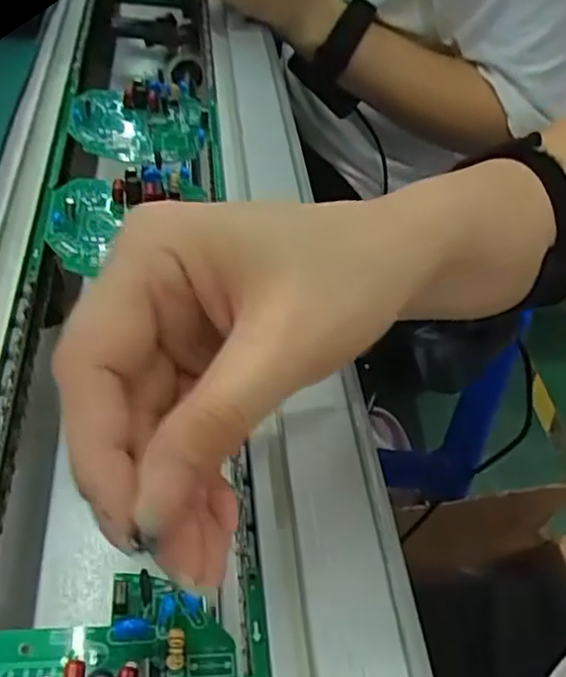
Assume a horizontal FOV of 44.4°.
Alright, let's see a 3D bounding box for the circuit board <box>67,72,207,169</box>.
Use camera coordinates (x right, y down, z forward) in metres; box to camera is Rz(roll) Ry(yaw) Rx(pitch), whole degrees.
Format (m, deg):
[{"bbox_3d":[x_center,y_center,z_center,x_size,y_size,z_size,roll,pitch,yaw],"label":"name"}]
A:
[{"bbox_3d":[-0.086,-0.131,0.414,0.077,0.016,0.087,-3,46,-9],"label":"circuit board"}]

